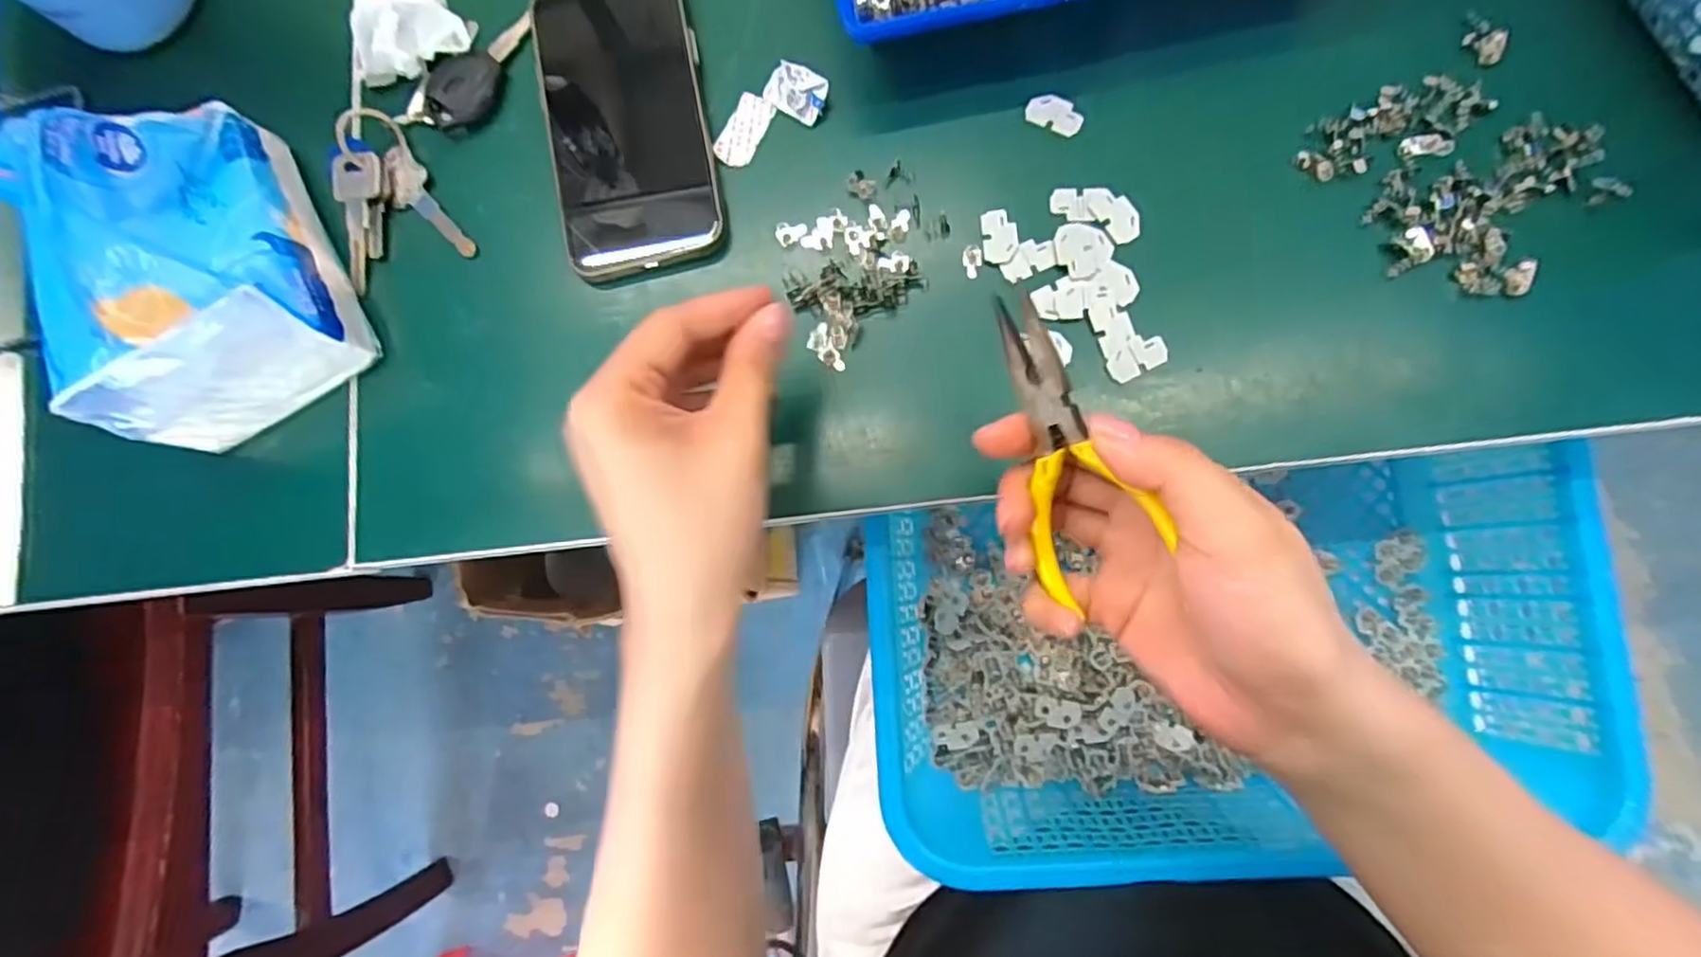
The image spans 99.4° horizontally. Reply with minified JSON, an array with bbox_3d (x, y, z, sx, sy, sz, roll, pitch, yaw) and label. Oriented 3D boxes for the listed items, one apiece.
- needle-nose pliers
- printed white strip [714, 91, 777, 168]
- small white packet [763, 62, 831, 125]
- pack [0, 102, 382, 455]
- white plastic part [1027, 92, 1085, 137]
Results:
[{"bbox_3d":[0.080,-0.007,0.245,0.007,0.052,0.112,-22,104,-31],"label":"needle-nose pliers"},{"bbox_3d":[-0.052,-0.172,0.357,0.019,0.005,0.037,26,85,9],"label":"printed white strip"},{"bbox_3d":[-0.026,-0.189,0.351,0.030,0.010,0.021,32,86,9],"label":"small white packet"},{"bbox_3d":[-0.303,-0.096,0.327,0.100,0.088,0.134,-28,80,1],"label":"pack"},{"bbox_3d":[0.097,-0.172,0.339,0.027,0.004,0.016,28,85,9],"label":"white plastic part"}]

